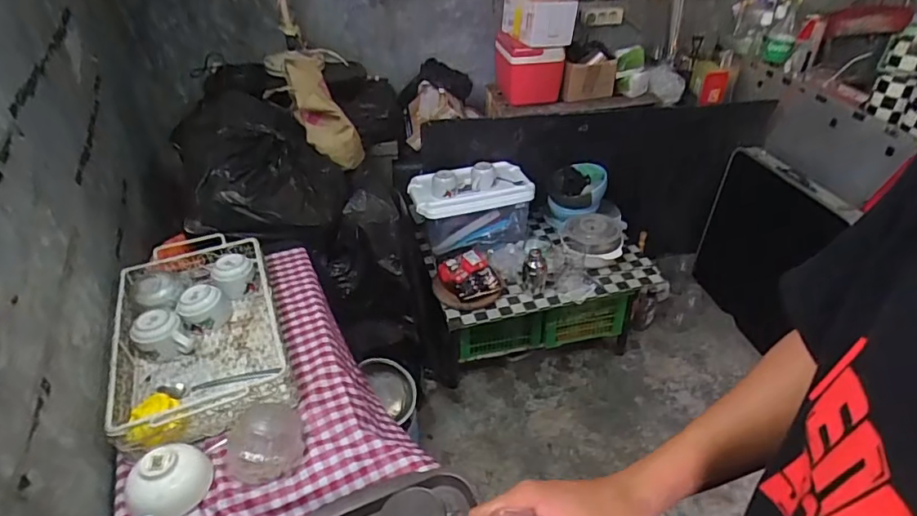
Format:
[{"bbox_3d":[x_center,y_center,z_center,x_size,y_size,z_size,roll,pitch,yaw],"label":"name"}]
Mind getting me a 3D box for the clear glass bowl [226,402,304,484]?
[{"bbox_3d":[-0.289,0.260,0.768,0.110,0.058,0.105,-1,36,1],"label":"clear glass bowl"}]

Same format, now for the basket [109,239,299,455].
[{"bbox_3d":[-0.468,0.121,0.939,0.257,0.074,0.446,-16,39,-19],"label":"basket"}]

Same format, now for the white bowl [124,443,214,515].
[{"bbox_3d":[-0.401,0.306,0.725,0.091,0.053,0.107,28,46,34],"label":"white bowl"}]

